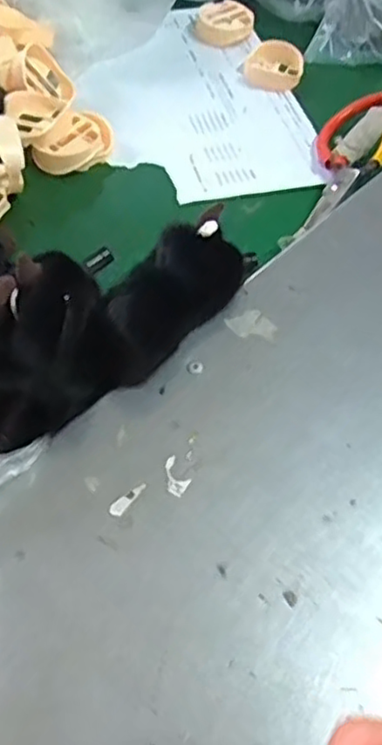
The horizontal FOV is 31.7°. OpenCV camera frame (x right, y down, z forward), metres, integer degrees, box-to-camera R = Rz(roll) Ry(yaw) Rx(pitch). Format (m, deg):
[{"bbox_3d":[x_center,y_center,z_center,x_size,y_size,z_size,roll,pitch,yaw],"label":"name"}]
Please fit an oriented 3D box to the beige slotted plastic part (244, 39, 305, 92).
[{"bbox_3d":[0.082,-0.299,0.652,0.055,0.016,0.070,10,56,2],"label":"beige slotted plastic part"}]

